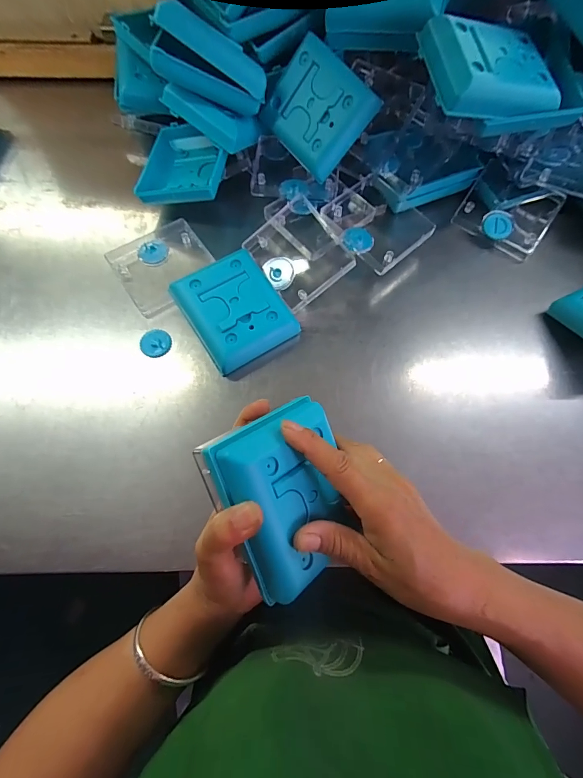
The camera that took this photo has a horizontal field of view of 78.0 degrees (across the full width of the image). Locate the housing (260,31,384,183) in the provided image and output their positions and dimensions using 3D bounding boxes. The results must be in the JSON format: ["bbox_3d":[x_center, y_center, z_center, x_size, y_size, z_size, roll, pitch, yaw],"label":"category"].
[{"bbox_3d":[0.026,-0.297,0.384,0.107,0.022,0.093,48,118,1],"label":"housing"}]

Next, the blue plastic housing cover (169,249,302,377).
[{"bbox_3d":[-0.057,-0.080,0.363,0.092,0.024,0.107,-32,72,-13],"label":"blue plastic housing cover"}]

